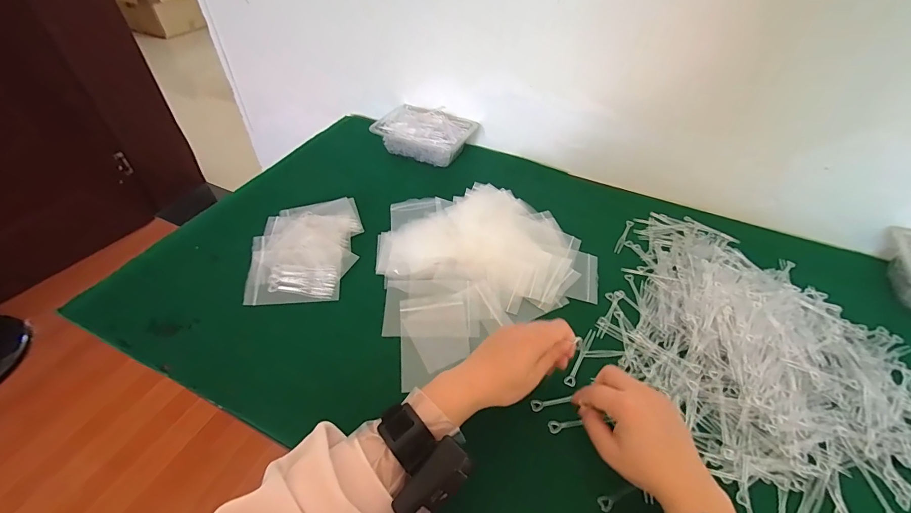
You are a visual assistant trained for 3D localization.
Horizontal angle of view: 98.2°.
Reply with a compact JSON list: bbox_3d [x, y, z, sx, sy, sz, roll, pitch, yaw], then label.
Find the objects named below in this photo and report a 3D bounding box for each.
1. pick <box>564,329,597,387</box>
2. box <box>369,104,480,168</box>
[{"bbox_3d":[0.153,0.120,0.476,0.011,0.004,0.087,29,52,19],"label":"pick"},{"bbox_3d":[-0.057,-0.238,0.773,0.174,0.052,0.118,22,49,17],"label":"box"}]

